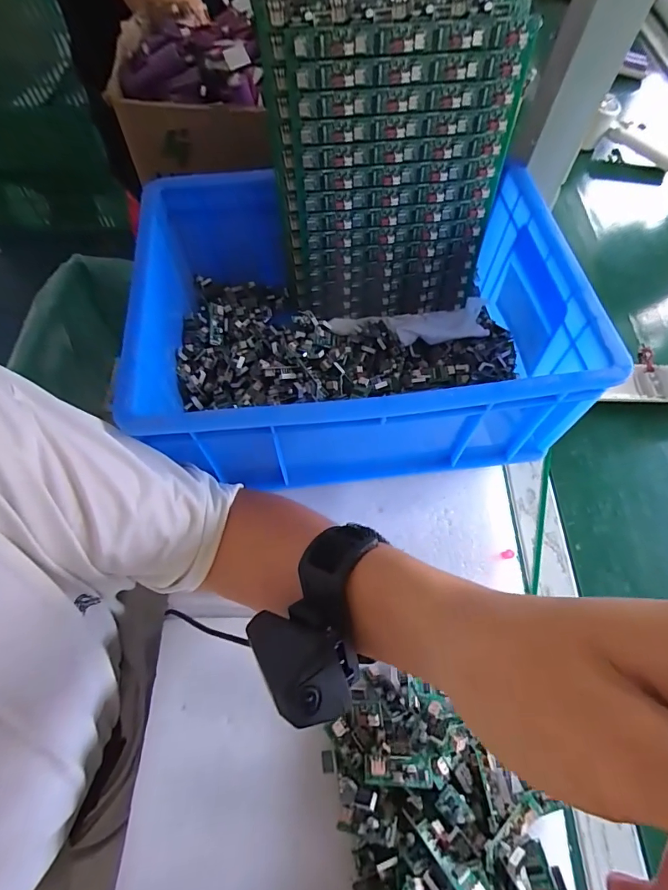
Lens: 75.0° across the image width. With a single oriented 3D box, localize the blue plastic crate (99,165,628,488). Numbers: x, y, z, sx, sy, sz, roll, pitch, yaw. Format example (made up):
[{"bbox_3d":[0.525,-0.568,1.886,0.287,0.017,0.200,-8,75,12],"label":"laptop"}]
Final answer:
[{"bbox_3d":[0.019,-0.108,0.378,0.322,0.124,0.254,-5,64,-4],"label":"blue plastic crate"}]

